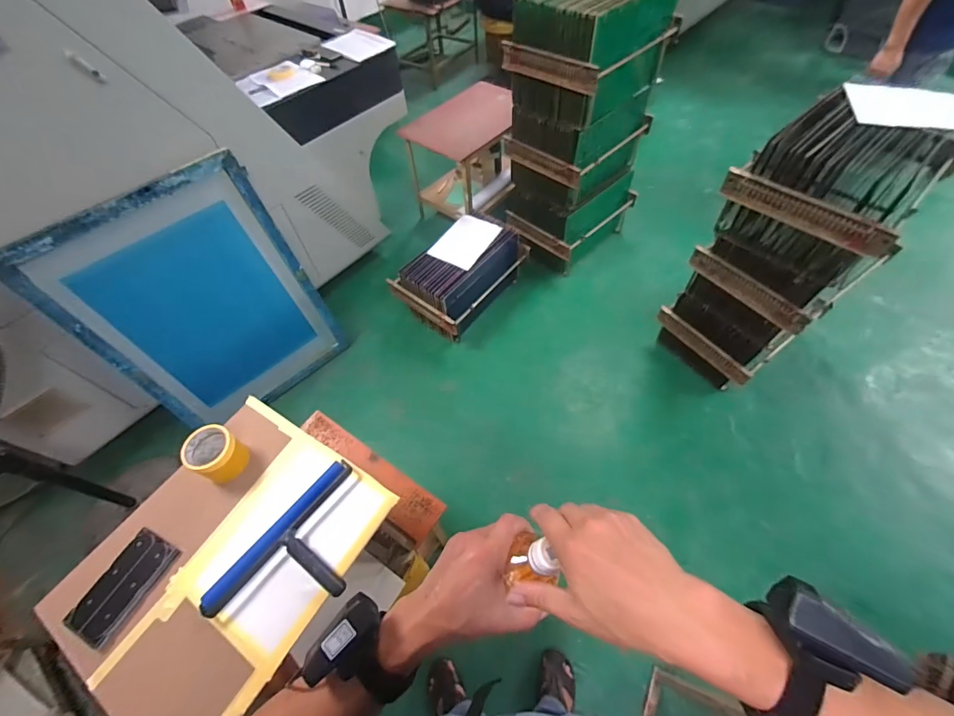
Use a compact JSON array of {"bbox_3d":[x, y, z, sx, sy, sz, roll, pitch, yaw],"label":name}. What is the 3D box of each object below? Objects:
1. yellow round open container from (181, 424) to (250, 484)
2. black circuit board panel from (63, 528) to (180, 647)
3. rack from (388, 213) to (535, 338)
[{"bbox_3d":[-0.524,0.191,0.810,0.094,0.071,0.091,-2,57,3],"label":"yellow round open container"},{"bbox_3d":[-0.611,0.392,0.699,0.088,0.008,0.162,27,58,8],"label":"black circuit board panel"},{"bbox_3d":[-0.085,-0.403,1.952,0.401,0.334,0.556,33,65,22],"label":"rack"}]

